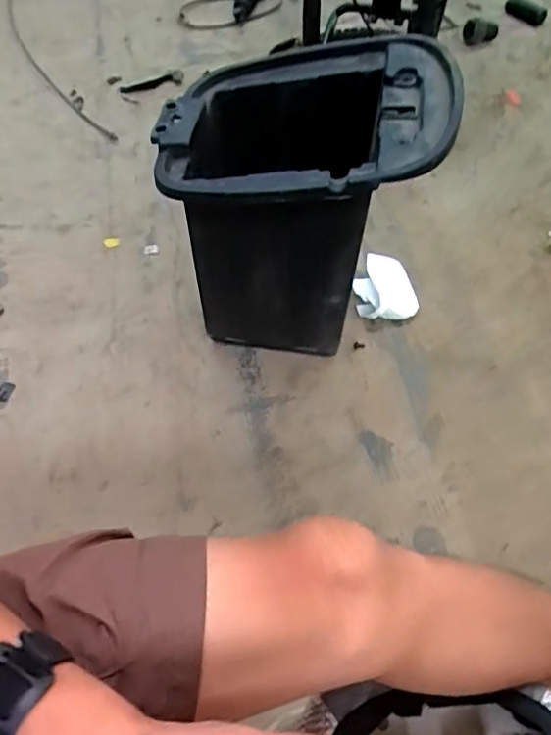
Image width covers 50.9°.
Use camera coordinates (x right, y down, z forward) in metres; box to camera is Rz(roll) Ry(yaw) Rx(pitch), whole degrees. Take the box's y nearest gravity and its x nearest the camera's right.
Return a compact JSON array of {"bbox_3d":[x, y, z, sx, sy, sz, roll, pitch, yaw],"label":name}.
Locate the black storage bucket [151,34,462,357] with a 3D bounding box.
[{"bbox_3d":[0.029,-0.180,0.710,0.281,0.351,0.240,4,56,5],"label":"black storage bucket"}]

